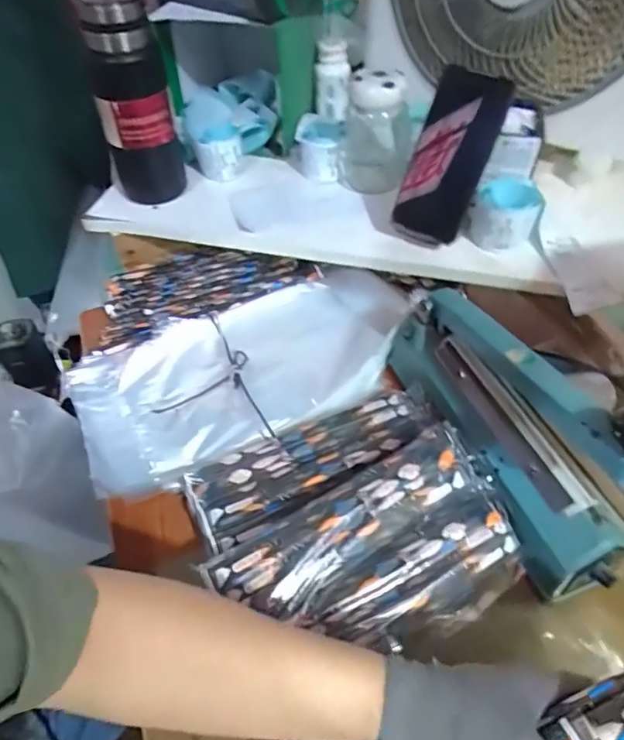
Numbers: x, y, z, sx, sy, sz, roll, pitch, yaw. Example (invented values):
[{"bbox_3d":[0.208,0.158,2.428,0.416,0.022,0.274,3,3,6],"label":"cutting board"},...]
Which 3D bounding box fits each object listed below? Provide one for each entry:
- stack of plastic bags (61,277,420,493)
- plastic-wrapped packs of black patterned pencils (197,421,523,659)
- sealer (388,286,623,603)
[{"bbox_3d":[-0.060,-0.006,0.626,0.428,0.041,0.201,-21,53,-15],"label":"stack of plastic bags"},{"bbox_3d":[0.058,0.155,0.438,0.249,0.035,0.135,-23,54,-17],"label":"plastic-wrapped packs of black patterned pencils"},{"bbox_3d":[0.186,0.020,0.476,0.099,0.142,0.301,-17,52,-12],"label":"sealer"}]

